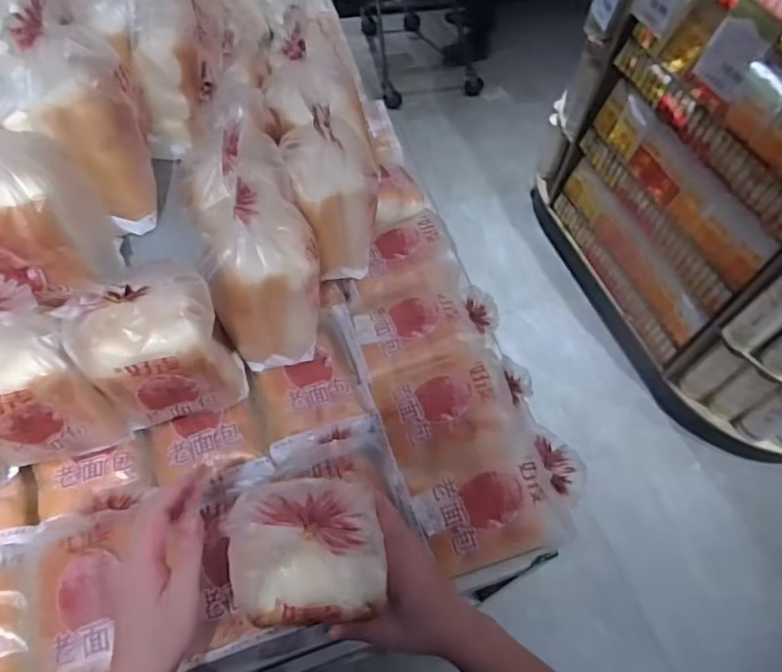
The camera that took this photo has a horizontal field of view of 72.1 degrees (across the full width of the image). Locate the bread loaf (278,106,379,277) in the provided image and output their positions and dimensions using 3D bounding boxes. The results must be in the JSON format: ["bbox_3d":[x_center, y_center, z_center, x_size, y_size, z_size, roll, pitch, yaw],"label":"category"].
[{"bbox_3d":[-0.083,-0.207,0.754,0.114,0.238,0.139,-8,57,-10],"label":"bread loaf"}]

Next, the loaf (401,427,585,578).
[{"bbox_3d":[0.139,0.194,0.663,0.215,0.082,0.135,-13,58,-13],"label":"loaf"}]

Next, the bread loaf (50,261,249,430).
[{"bbox_3d":[-0.249,0.023,0.589,0.145,0.215,0.079,-25,62,-20],"label":"bread loaf"}]

